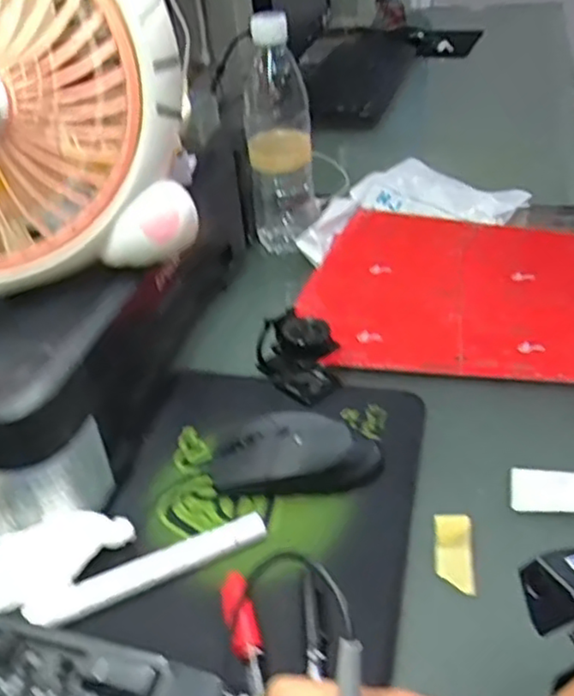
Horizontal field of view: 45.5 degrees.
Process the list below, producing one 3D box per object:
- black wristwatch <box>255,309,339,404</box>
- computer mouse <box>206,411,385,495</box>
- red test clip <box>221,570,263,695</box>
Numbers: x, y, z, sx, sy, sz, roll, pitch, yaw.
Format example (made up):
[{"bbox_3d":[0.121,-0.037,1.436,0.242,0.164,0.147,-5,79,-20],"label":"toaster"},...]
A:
[{"bbox_3d":[0.009,0.003,0.535,0.059,0.058,0.040,26,46,35],"label":"black wristwatch"},{"bbox_3d":[0.005,0.072,0.463,0.112,0.037,0.056,1,37,8],"label":"computer mouse"},{"bbox_3d":[-0.023,0.149,0.362,0.016,0.007,0.068,-13,37,-10],"label":"red test clip"}]

